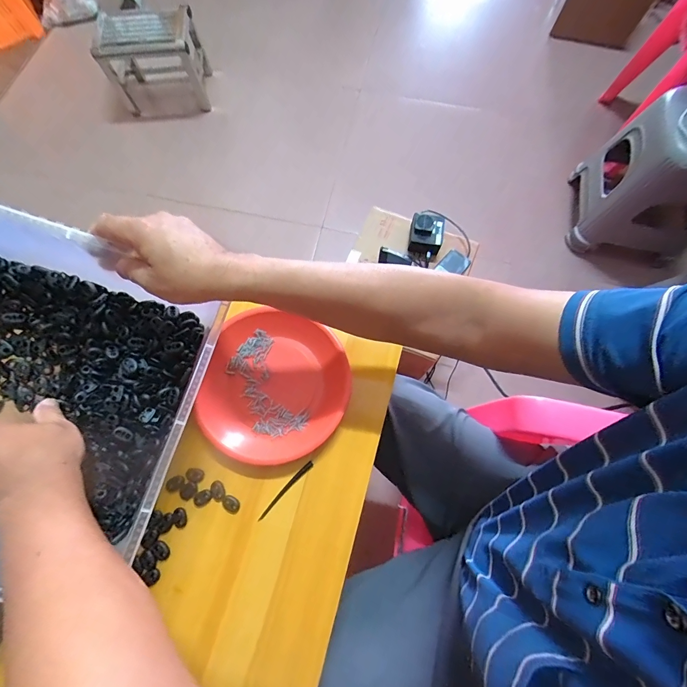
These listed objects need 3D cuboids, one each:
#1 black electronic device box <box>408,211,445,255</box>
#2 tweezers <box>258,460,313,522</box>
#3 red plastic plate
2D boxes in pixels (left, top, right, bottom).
[{"bbox_3d":[0.191,-0.252,0.781,0.073,0.055,0.090,9,74,4],"label":"black electronic device box"},{"bbox_3d":[-0.069,0.176,0.410,0.088,0.009,0.008,-44,77,-11],"label":"tweezers"},{"bbox_3d":[-0.086,0.050,0.436,0.180,0.022,0.185,0,73,1],"label":"red plastic plate"}]

